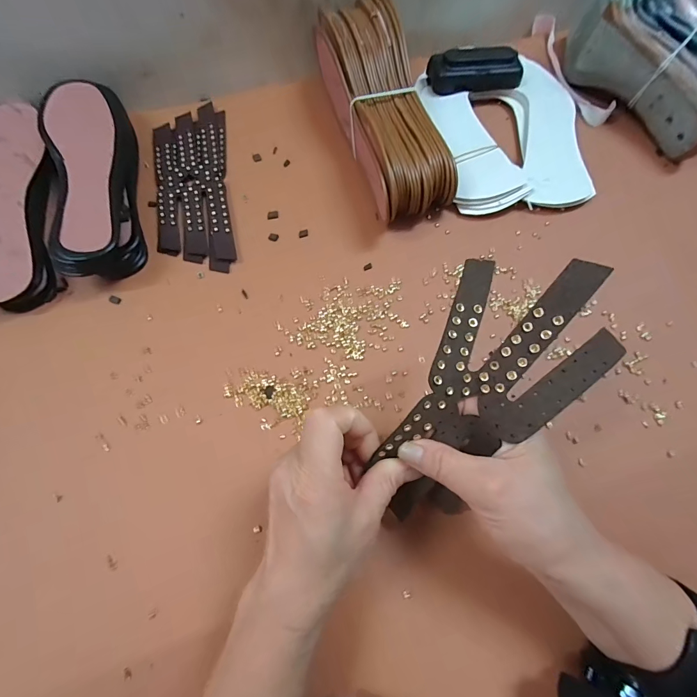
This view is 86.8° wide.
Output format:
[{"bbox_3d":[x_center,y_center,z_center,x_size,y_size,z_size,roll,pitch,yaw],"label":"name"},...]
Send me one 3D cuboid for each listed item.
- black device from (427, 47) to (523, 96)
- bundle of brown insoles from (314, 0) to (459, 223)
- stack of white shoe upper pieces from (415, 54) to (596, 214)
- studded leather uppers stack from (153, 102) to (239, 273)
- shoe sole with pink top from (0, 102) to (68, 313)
[{"bbox_3d":[0.152,-0.330,0.438,0.106,0.024,0.049,-7,69,-4],"label":"black device"},{"bbox_3d":[0.033,-0.247,0.386,0.083,0.084,0.236,-15,70,-8],"label":"bundle of brown insoles"},{"bbox_3d":[0.176,-0.246,0.424,0.173,0.022,0.216,0,68,-2],"label":"stack of white shoe upper pieces"},{"bbox_3d":[-0.166,-0.177,0.395,0.075,0.010,0.219,-10,69,-5],"label":"studded leather uppers stack"},{"bbox_3d":[-0.333,-0.147,0.366,0.085,0.029,0.233,-22,71,-10],"label":"shoe sole with pink top"}]

